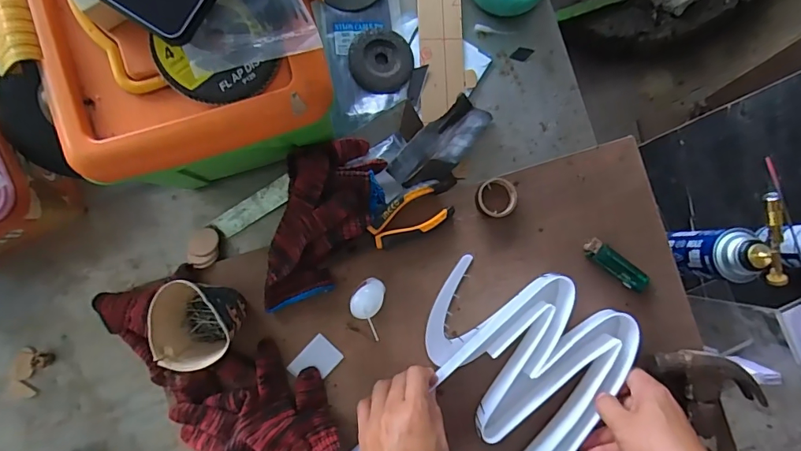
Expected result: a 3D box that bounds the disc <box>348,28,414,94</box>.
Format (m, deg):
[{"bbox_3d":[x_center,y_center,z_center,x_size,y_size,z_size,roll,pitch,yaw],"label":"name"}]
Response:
[{"bbox_3d":[-0.022,-0.195,0.535,0.073,0.013,0.076,0,90,-3],"label":"disc"}]

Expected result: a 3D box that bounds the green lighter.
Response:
[{"bbox_3d":[0.250,0.046,0.524,0.084,0.009,0.025,38,88,-2],"label":"green lighter"}]

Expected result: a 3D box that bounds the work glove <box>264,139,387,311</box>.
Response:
[{"bbox_3d":[-0.081,0.001,0.487,0.103,0.048,0.204,15,89,-3],"label":"work glove"}]

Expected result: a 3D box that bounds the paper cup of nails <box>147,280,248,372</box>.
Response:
[{"bbox_3d":[-0.197,0.093,0.458,0.069,0.082,0.081,-8,90,-3],"label":"paper cup of nails"}]

